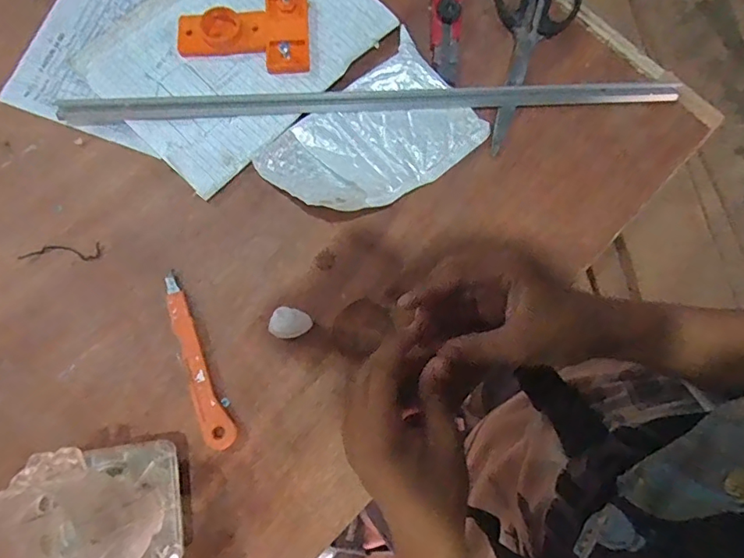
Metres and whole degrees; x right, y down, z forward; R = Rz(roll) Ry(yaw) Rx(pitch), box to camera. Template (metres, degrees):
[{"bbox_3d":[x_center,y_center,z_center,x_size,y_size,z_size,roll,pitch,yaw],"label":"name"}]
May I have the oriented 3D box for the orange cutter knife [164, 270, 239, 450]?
[{"bbox_3d":[-0.141,0.064,0.397,0.024,0.007,0.141,-24,78,-7],"label":"orange cutter knife"}]

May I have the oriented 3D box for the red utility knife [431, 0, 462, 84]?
[{"bbox_3d":[0.072,-0.260,0.476,0.030,0.015,0.162,5,76,0],"label":"red utility knife"}]

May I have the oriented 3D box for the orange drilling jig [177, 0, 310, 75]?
[{"bbox_3d":[-0.114,-0.222,0.451,0.115,0.017,0.078,-2,77,-2],"label":"orange drilling jig"}]

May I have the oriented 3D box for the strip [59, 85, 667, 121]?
[{"bbox_3d":[0.004,-0.159,0.447,0.535,0.011,0.021,-2,80,-2],"label":"strip"}]

